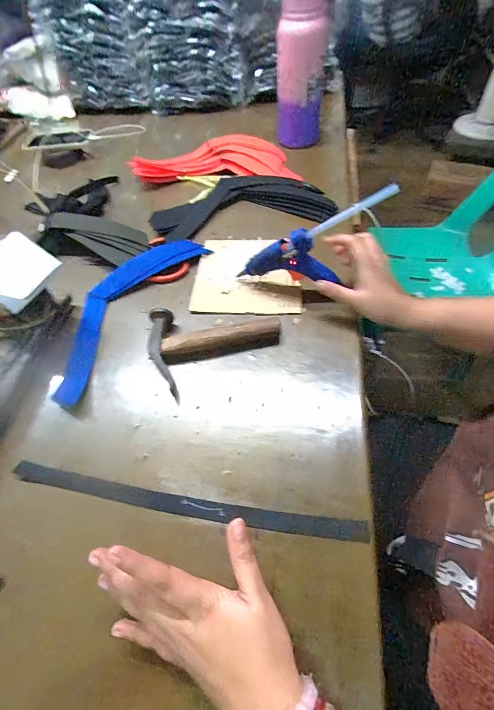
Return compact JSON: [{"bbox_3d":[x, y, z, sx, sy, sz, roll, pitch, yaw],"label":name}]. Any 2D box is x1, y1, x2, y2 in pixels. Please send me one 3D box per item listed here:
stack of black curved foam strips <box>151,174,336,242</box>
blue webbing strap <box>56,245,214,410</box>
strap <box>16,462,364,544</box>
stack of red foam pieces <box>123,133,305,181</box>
[{"bbox_3d":[-0.012,-0.274,0.581,0.319,0.021,0.145,-6,58,1],"label":"stack of black curved foam strips"},{"bbox_3d":[-0.185,-0.076,0.466,0.112,0.016,0.307,24,63,18],"label":"blue webbing strap"},{"bbox_3d":[-0.065,0.145,0.319,0.354,0.006,0.021,7,58,8],"label":"strap"},{"bbox_3d":[-0.061,-0.415,0.673,0.317,0.034,0.183,4,58,7],"label":"stack of red foam pieces"}]

